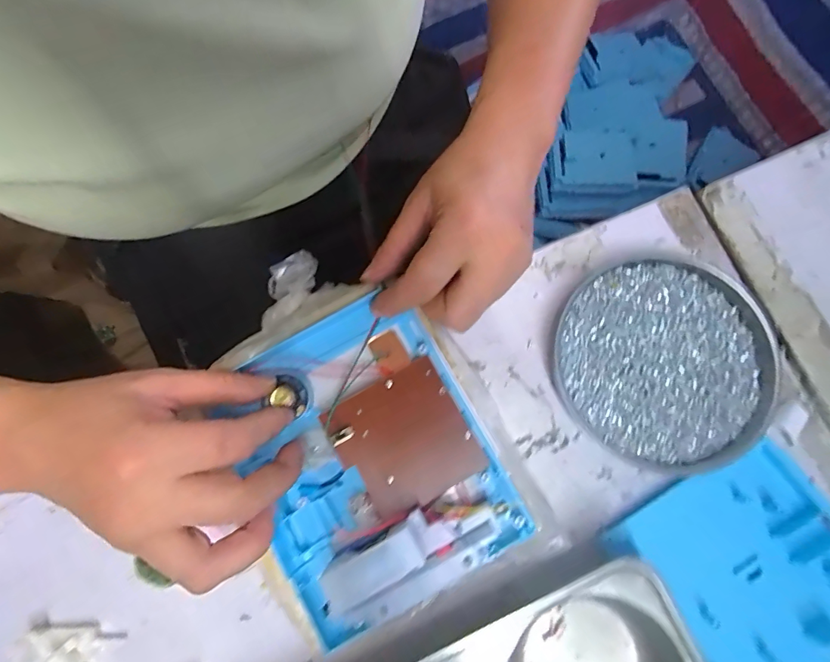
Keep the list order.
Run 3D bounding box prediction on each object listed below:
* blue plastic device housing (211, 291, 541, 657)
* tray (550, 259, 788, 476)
[{"bbox_3d":[-0.031,0.066,0.242,0.136,0.041,0.165,-28,81,-4],"label":"blue plastic device housing"},{"bbox_3d":[0.162,0.019,0.288,0.138,0.015,0.129,0,80,1],"label":"tray"}]

